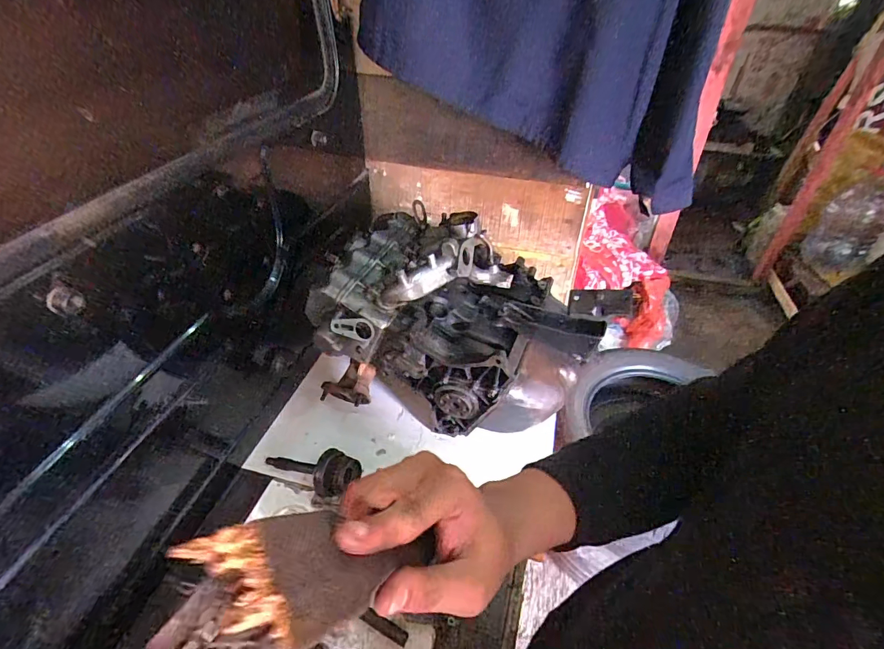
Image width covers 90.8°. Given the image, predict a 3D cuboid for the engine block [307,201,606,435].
[{"bbox_3d":[0.030,0.000,0.871,0.506,0.323,0.357,6,40,9],"label":"engine block"}]

